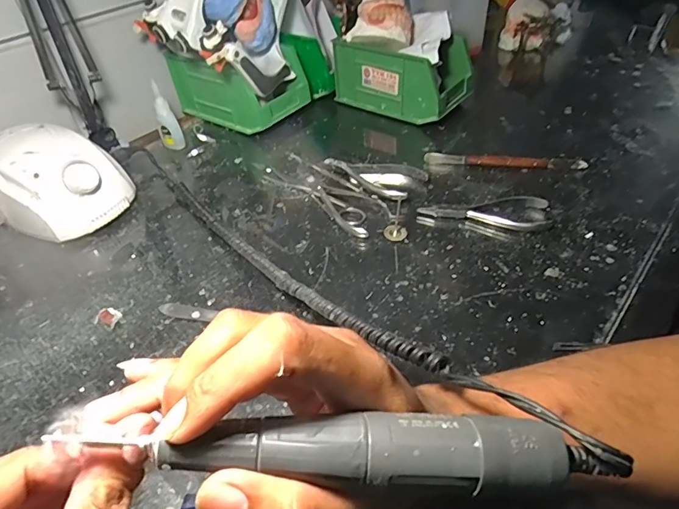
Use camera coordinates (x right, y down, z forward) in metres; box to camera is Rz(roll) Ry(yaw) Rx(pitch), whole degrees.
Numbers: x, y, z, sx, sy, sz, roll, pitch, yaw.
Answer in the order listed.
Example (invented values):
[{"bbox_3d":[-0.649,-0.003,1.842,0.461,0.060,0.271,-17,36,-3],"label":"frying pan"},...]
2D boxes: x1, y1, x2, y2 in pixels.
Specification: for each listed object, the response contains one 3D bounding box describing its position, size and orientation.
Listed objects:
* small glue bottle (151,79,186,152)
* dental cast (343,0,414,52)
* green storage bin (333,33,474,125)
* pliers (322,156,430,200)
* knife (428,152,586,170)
[{"bbox_3d":[-0.217,-0.171,0.574,0.026,0.081,0.020,-20,45,-16],"label":"small glue bottle"},{"bbox_3d":[0.053,-0.306,0.583,0.081,0.051,0.063,15,46,20],"label":"dental cast"},{"bbox_3d":[0.088,-0.250,0.629,0.169,0.085,0.095,27,51,29],"label":"green storage bin"},{"bbox_3d":[0.033,-0.091,0.514,0.119,0.012,0.057,24,50,27],"label":"pliers"},{"bbox_3d":[0.185,-0.106,0.519,0.171,0.014,0.018,4,44,9],"label":"knife"}]

